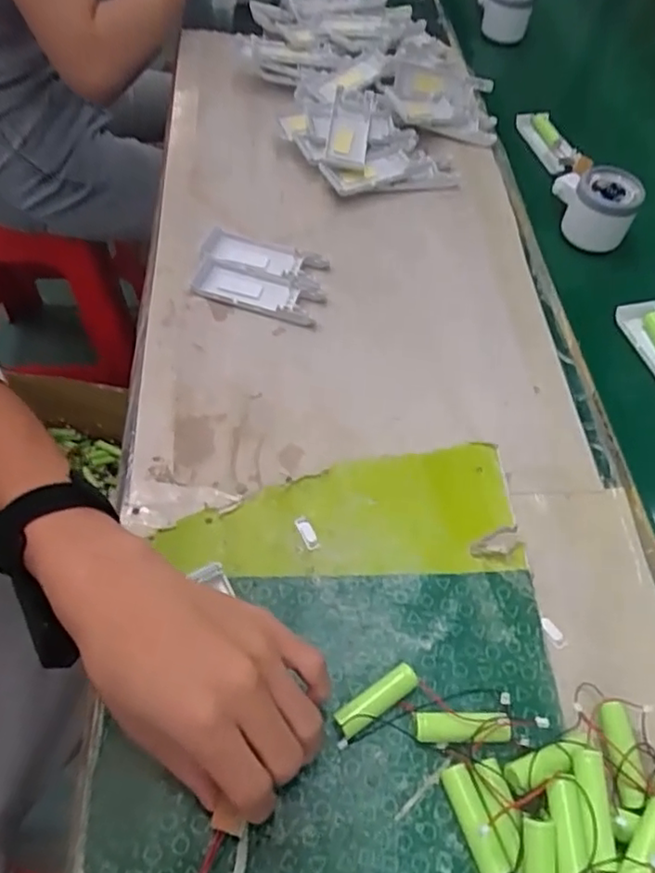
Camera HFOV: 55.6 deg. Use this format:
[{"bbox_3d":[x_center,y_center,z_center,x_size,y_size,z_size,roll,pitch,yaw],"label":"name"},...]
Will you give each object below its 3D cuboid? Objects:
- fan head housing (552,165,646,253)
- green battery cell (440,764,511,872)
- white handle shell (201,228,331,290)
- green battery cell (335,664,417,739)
[{"bbox_3d":[0.254,-0.223,0.597,0.078,0.060,0.056,26,57,13],"label":"fan head housing"},{"bbox_3d":[0.071,0.187,0.301,0.012,0.012,0.049,-16,58,-15],"label":"green battery cell"},{"bbox_3d":[-0.052,-0.151,0.525,0.102,0.010,0.039,19,56,9],"label":"white handle shell"},{"bbox_3d":[0.026,0.141,0.333,0.050,0.015,0.014,-29,62,-22],"label":"green battery cell"}]

